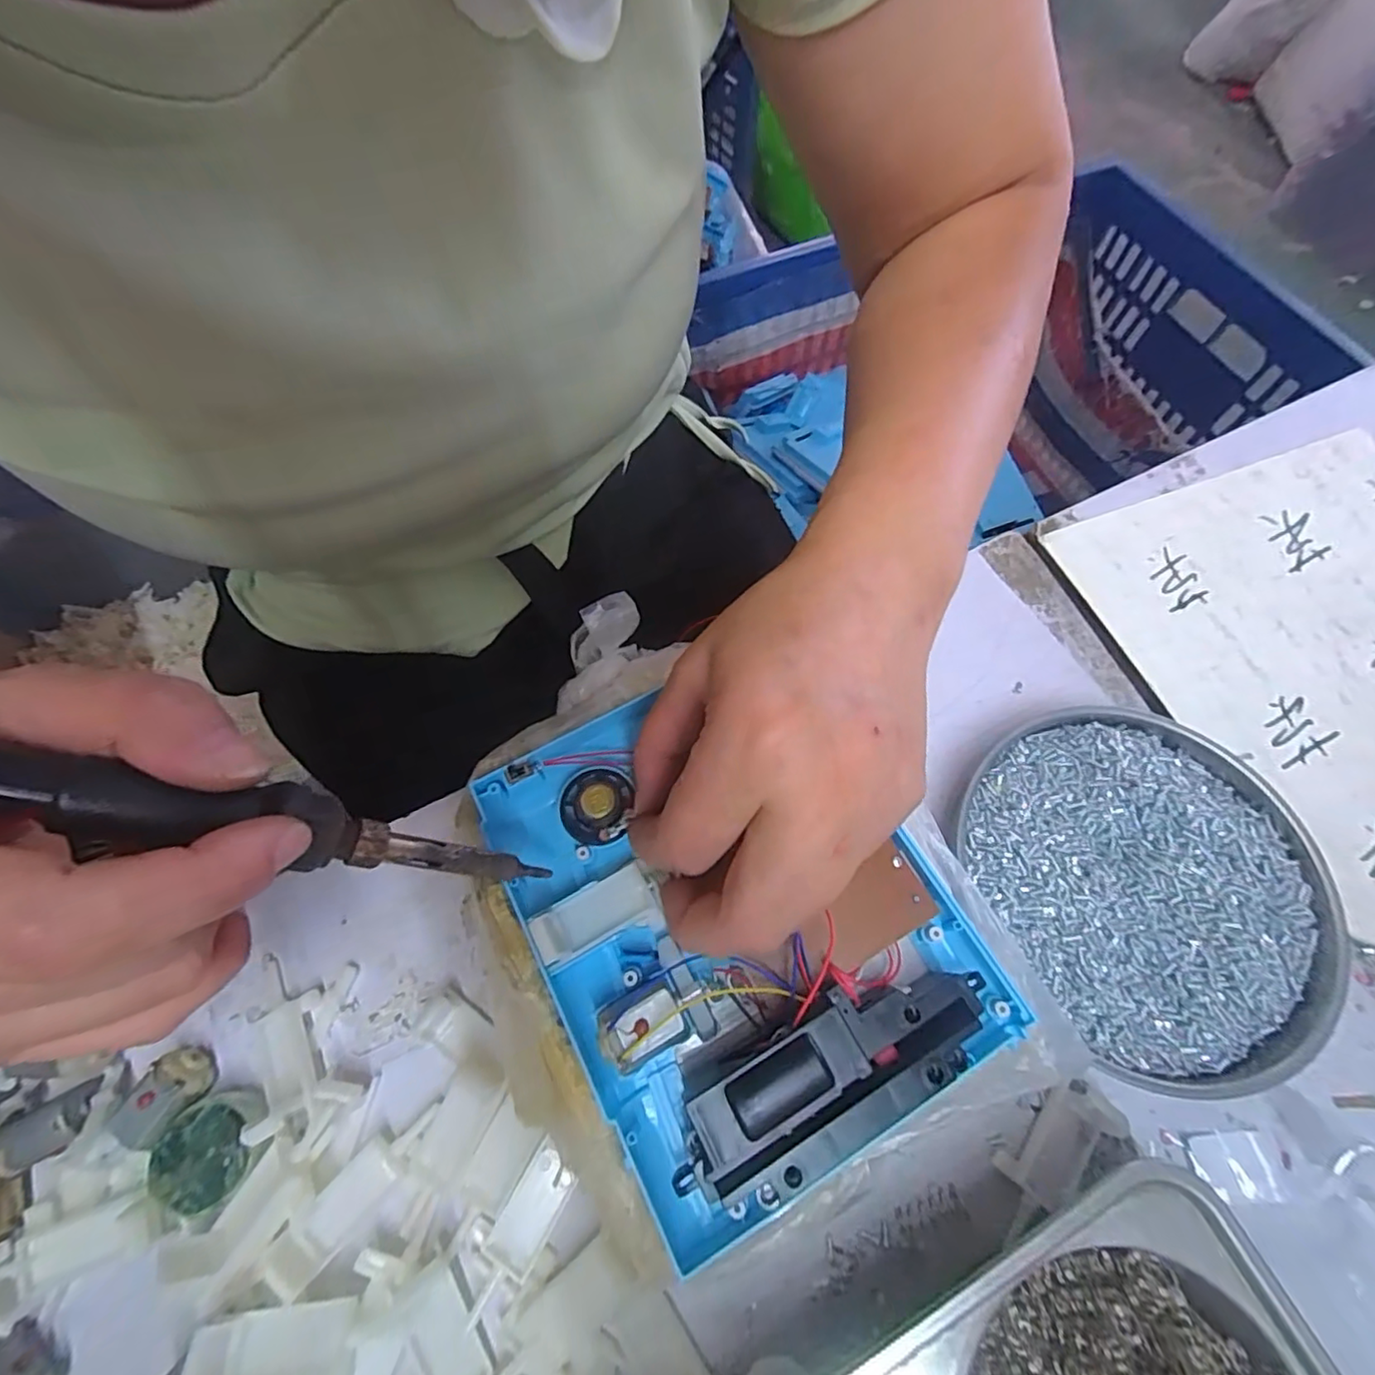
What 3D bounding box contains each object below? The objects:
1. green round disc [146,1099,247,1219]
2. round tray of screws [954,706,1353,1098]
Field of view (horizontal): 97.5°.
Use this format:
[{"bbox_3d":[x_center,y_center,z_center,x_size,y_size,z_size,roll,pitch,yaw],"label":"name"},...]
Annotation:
[{"bbox_3d":[-0.163,0.157,0.201,0.030,0.004,0.030,0,71,0],"label":"green round disc"},{"bbox_3d":[0.178,0.074,0.235,0.124,0.022,0.136,1,66,-1],"label":"round tray of screws"}]

